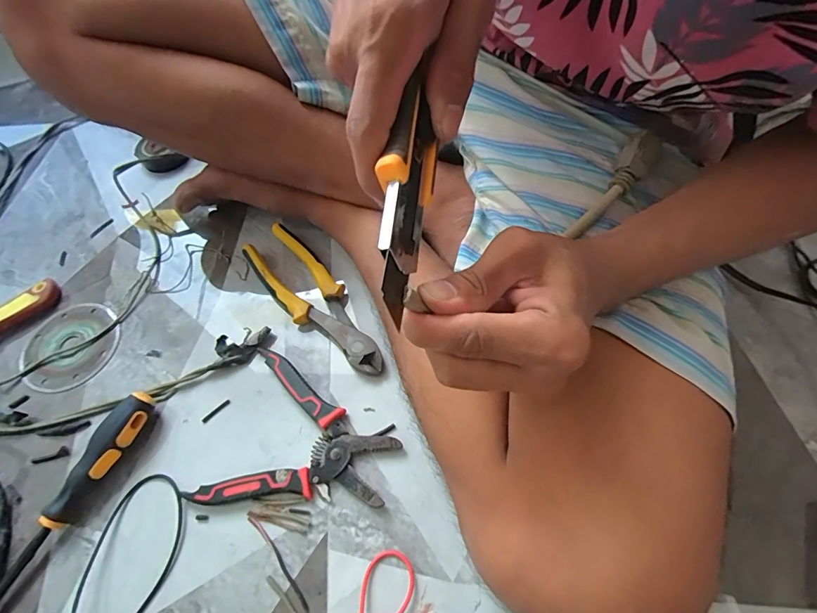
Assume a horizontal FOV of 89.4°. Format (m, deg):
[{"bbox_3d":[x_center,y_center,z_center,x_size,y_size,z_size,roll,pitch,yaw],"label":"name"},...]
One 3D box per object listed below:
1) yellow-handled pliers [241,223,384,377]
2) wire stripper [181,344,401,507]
[{"bbox_3d":[-0.092,-0.006,0.407,0.055,0.021,0.193,-37,65,-16],"label":"yellow-handled pliers"},{"bbox_3d":[-0.085,0.111,0.345,0.147,0.011,0.128,12,62,10],"label":"wire stripper"}]

